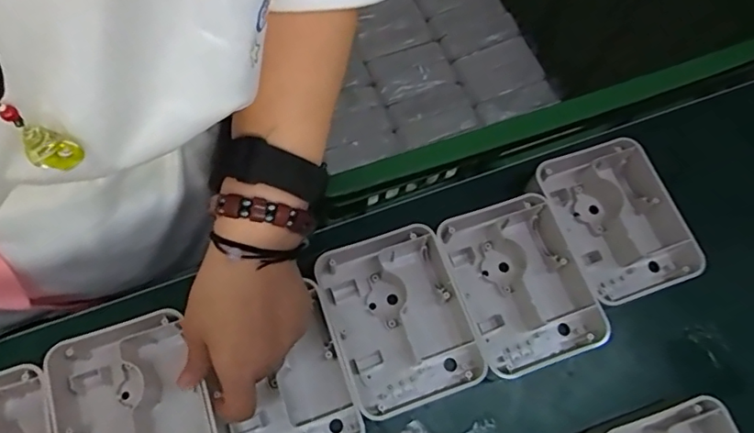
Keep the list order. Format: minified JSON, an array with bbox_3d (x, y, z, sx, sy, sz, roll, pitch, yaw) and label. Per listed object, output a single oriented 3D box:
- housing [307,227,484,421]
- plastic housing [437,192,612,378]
[{"bbox_3d":[0.016,0.079,0.413,0.103,0.036,0.128,-19,72,-9],"label":"housing"},{"bbox_3d":[0.114,0.052,0.426,0.102,0.034,0.130,-19,72,-9],"label":"plastic housing"}]

